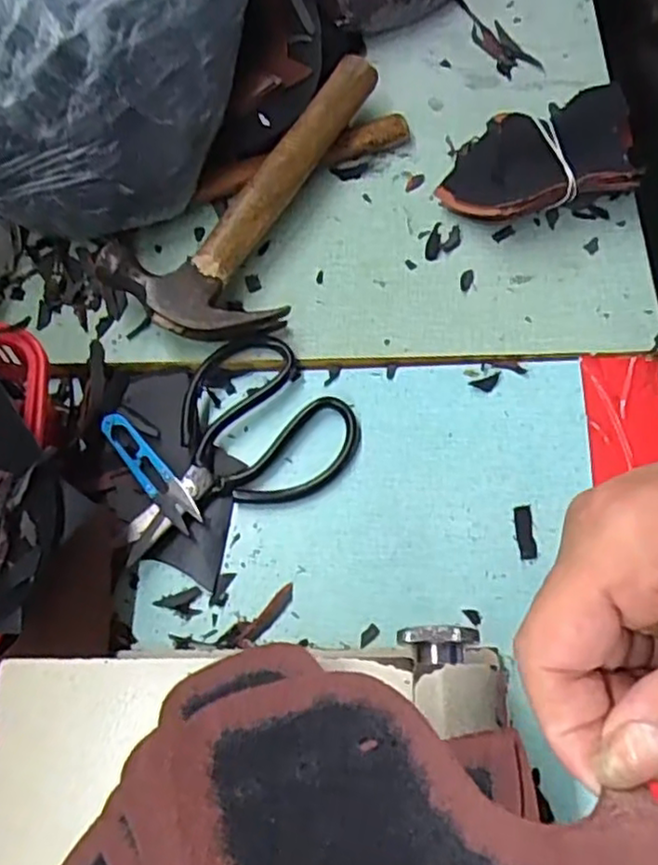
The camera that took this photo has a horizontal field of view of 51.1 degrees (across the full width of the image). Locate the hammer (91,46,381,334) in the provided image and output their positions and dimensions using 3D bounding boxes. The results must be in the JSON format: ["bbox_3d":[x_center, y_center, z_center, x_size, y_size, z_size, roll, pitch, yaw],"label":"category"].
[{"bbox_3d":[-0.064,-0.177,0.507,0.130,0.053,0.247,18,71,11],"label":"hammer"}]

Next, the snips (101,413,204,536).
[{"bbox_3d":[-0.121,0.025,0.461,0.022,0.012,0.100,-39,73,-12],"label":"snips"}]

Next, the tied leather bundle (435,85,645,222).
[{"bbox_3d":[0.162,-0.202,0.516,0.158,0.045,0.095,-15,70,-4],"label":"tied leather bundle"}]

